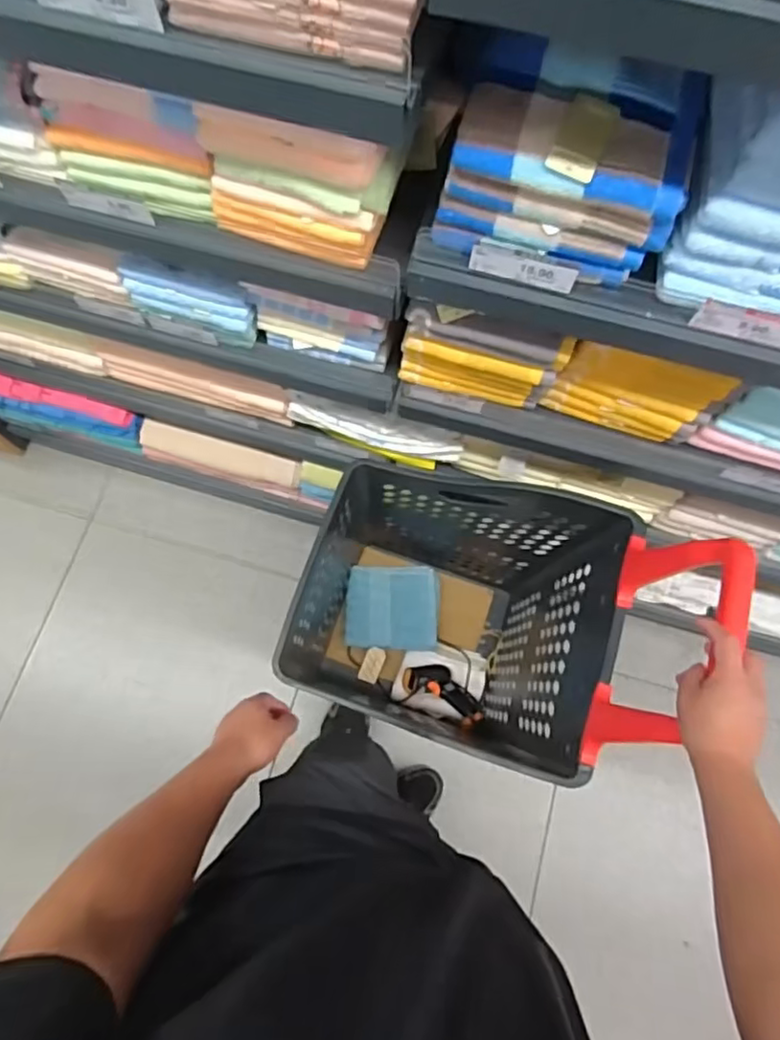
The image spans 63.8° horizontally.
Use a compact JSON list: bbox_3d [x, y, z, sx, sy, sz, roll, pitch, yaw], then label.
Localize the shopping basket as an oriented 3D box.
[{"bbox_3d":[0.112,0.141,1.073,0.498,0.864,0.414,19,74,4],"label":"shopping basket"}]

